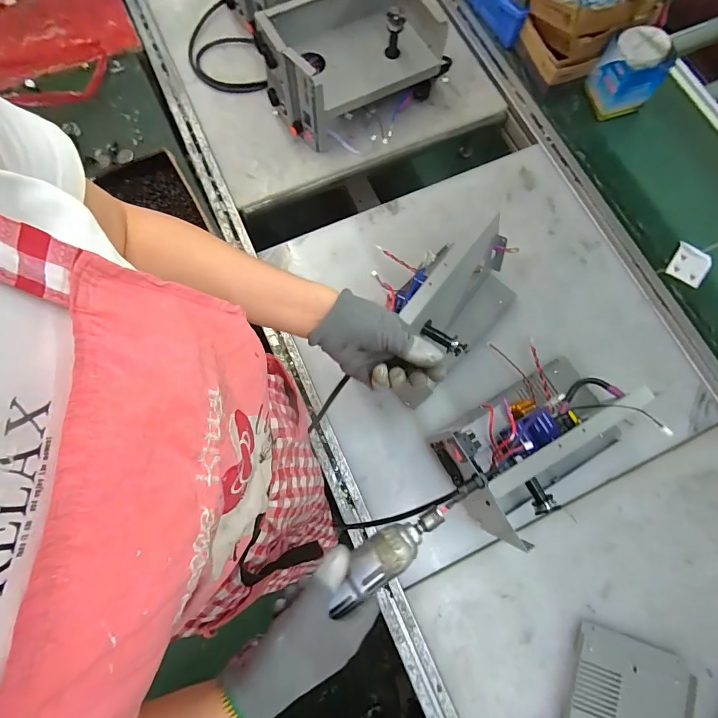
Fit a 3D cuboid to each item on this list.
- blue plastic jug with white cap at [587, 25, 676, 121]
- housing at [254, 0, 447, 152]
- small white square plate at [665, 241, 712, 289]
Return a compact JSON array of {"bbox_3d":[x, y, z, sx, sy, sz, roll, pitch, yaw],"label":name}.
[{"bbox_3d":[0.509,-0.538,0.751,0.116,0.122,0.109,0,76,-1],"label":"blue plastic jug with white cap"},{"bbox_3d":[-0.015,-0.544,0.716,0.295,0.155,0.182,-30,79,-9],"label":"housing"},{"bbox_3d":[0.600,-0.170,0.710,0.063,0.021,0.067,34,77,7],"label":"small white square plate"}]

